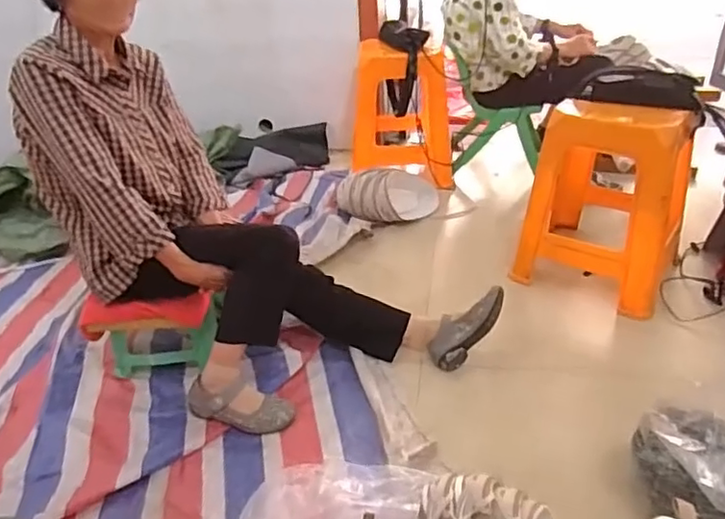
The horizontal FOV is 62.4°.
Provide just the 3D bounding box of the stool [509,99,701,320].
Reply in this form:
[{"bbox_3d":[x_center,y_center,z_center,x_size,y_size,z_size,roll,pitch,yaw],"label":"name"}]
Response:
[{"bbox_3d":[0.667,-0.193,1.617,0.358,0.471,0.414,18,37,30],"label":"stool"}]

